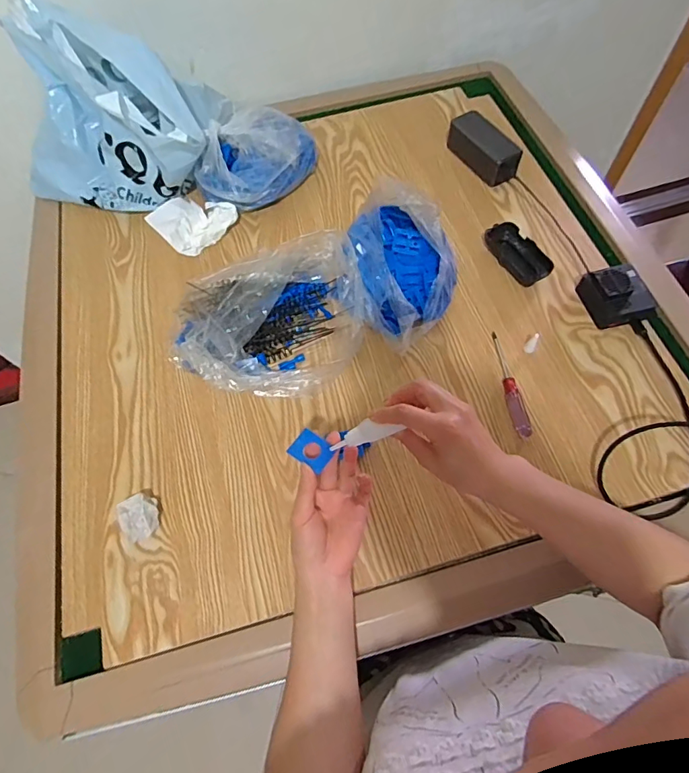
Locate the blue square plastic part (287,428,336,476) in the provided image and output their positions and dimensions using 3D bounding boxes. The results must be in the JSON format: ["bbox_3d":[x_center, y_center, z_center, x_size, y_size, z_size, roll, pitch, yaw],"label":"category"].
[{"bbox_3d":[-0.032,0.063,0.460,0.040,0.004,0.031,33,70,17],"label":"blue square plastic part"}]

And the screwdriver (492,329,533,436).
[{"bbox_3d":[0.214,-0.006,0.602,0.021,0.013,0.150,-8,64,-1],"label":"screwdriver"}]

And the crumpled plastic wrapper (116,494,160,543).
[{"bbox_3d":[-0.236,0.151,0.536,0.041,0.028,0.050,-22,65,-8],"label":"crumpled plastic wrapper"}]

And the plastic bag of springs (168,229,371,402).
[{"bbox_3d":[-0.105,-0.097,0.630,0.257,0.072,0.226,-13,64,-4],"label":"plastic bag of springs"}]

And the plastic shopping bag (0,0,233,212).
[{"bbox_3d":[-0.355,-0.422,0.723,0.337,0.211,0.212,6,64,5],"label":"plastic shopping bag"}]

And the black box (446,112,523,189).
[{"bbox_3d":[0.230,-0.389,0.765,0.055,0.049,0.134,-31,67,-12],"label":"black box"}]

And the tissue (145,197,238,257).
[{"bbox_3d":[-0.235,-0.260,0.731,0.082,0.051,0.115,41,72,19],"label":"tissue"}]

